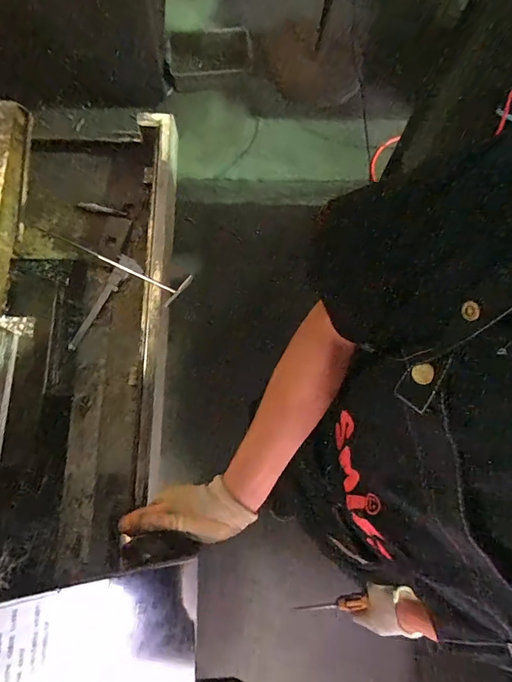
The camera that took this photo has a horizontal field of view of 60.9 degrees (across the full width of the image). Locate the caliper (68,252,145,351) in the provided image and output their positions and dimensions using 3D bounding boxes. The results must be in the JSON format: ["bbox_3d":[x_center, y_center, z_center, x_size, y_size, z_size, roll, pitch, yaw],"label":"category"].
[{"bbox_3d":[-0.327,-0.080,0.949,0.059,0.009,0.234,27,80,5],"label":"caliper"}]

